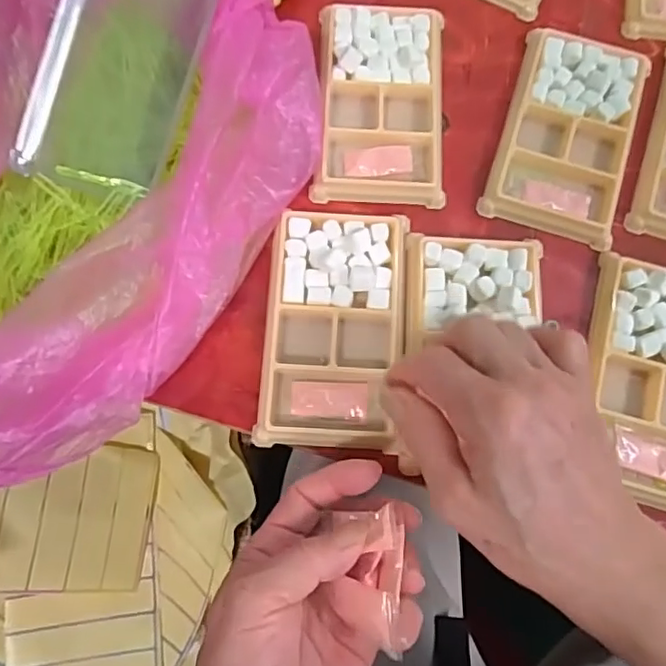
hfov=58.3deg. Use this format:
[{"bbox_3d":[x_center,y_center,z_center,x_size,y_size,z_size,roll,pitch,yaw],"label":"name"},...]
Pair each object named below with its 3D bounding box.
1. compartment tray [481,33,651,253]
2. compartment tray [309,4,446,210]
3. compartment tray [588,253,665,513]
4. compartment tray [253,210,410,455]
[{"bbox_3d":[0.148,-0.127,0.370,0.077,0.011,0.138,18,76,4],"label":"compartment tray"},{"bbox_3d":[0.030,-0.146,0.371,0.077,0.016,0.134,3,75,0],"label":"compartment tray"},{"bbox_3d":[0.179,0.026,0.329,0.073,0.015,0.133,14,76,3],"label":"compartment tray"},{"bbox_3d":[0.002,-0.005,0.333,0.076,0.015,0.134,4,75,0],"label":"compartment tray"}]

